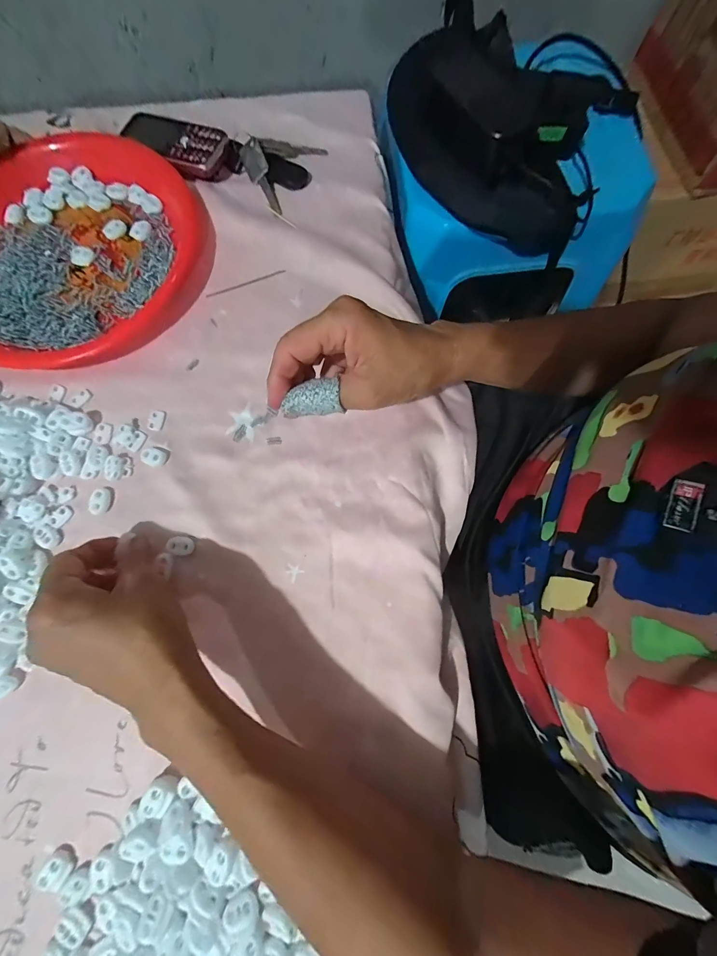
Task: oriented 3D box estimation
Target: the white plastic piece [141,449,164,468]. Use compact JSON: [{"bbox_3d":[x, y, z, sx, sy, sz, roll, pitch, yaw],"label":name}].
[{"bbox_3d":[-0.178,-0.018,0.307,0.021,0.007,0.015,22,78,7],"label":"white plastic piece"}]

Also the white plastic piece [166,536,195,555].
[{"bbox_3d":[-0.146,0.055,0.289,0.022,0.005,0.014,8,76,3],"label":"white plastic piece"}]

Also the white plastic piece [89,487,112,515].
[{"bbox_3d":[-0.217,0.019,0.298,0.014,0.007,0.022,2,76,2],"label":"white plastic piece"}]

